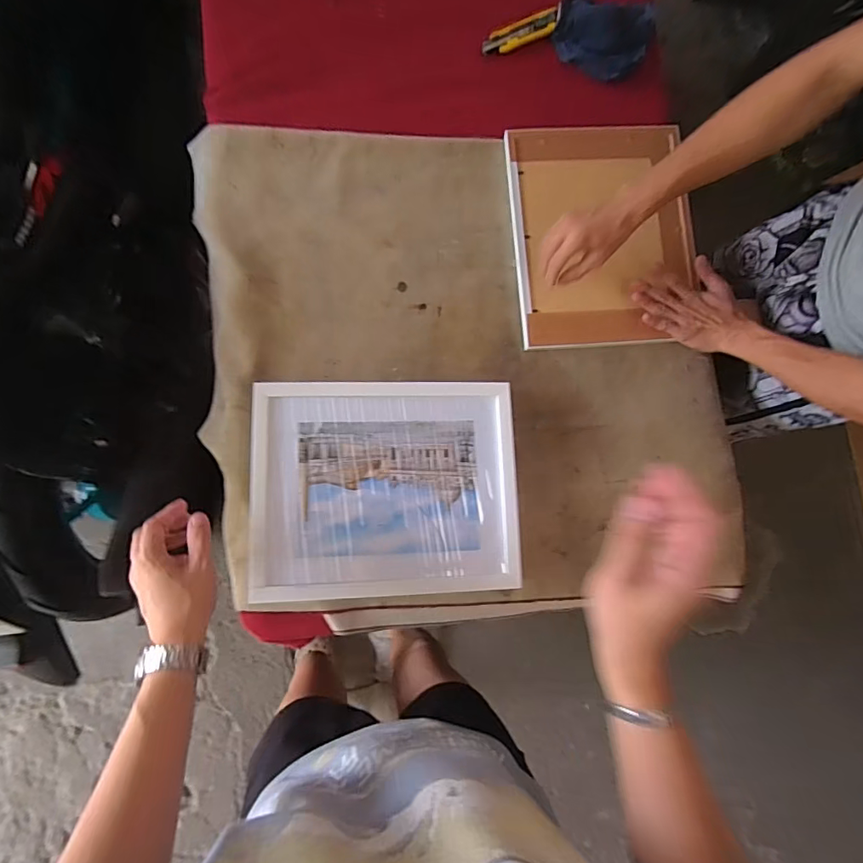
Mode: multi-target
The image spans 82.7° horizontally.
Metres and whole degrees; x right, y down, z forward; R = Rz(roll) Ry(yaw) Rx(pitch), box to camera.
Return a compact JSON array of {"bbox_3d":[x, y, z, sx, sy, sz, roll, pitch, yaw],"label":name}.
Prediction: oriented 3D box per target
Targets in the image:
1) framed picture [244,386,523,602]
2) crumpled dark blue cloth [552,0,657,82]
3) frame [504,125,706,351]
[{"bbox_3d":[-0.057,0.072,0.630,0.322,0.051,0.266,-1,84,-7],"label":"framed picture"},{"bbox_3d":[0.261,-0.600,0.746,0.145,0.045,0.123,15,82,-5],"label":"crumpled dark blue cloth"},{"bbox_3d":[0.248,-0.285,0.708,0.256,0.030,0.317,-4,85,-1],"label":"frame"}]

